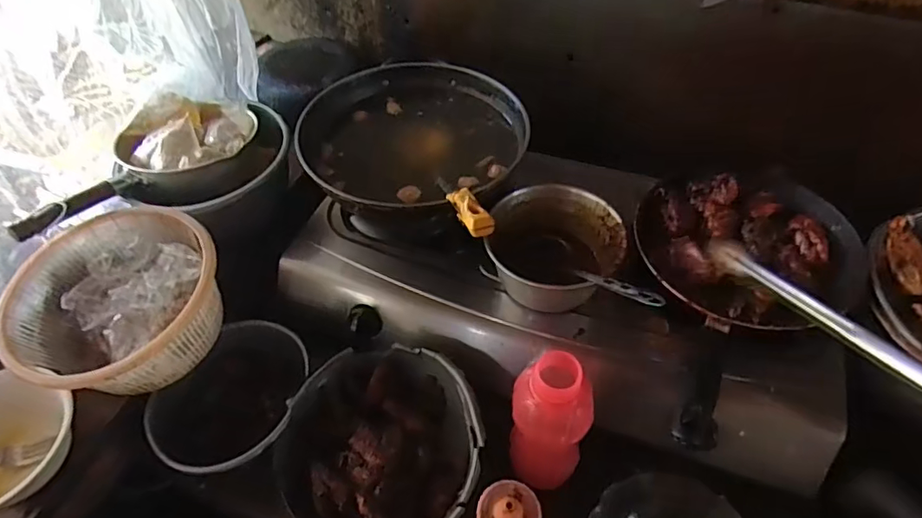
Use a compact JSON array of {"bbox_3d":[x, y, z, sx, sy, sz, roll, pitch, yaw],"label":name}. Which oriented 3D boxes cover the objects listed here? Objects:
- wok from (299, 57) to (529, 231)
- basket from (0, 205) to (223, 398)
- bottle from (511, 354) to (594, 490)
[{"bbox_3d":[-0.074,-0.161,0.766,0.291,0.108,0.249,-25,55,-18],"label":"wok"},{"bbox_3d":[-0.387,0.055,0.625,0.214,0.110,0.210,0,51,1],"label":"basket"},{"bbox_3d":[0.086,0.168,0.546,0.075,0.174,0.067,17,53,14],"label":"bottle"}]

